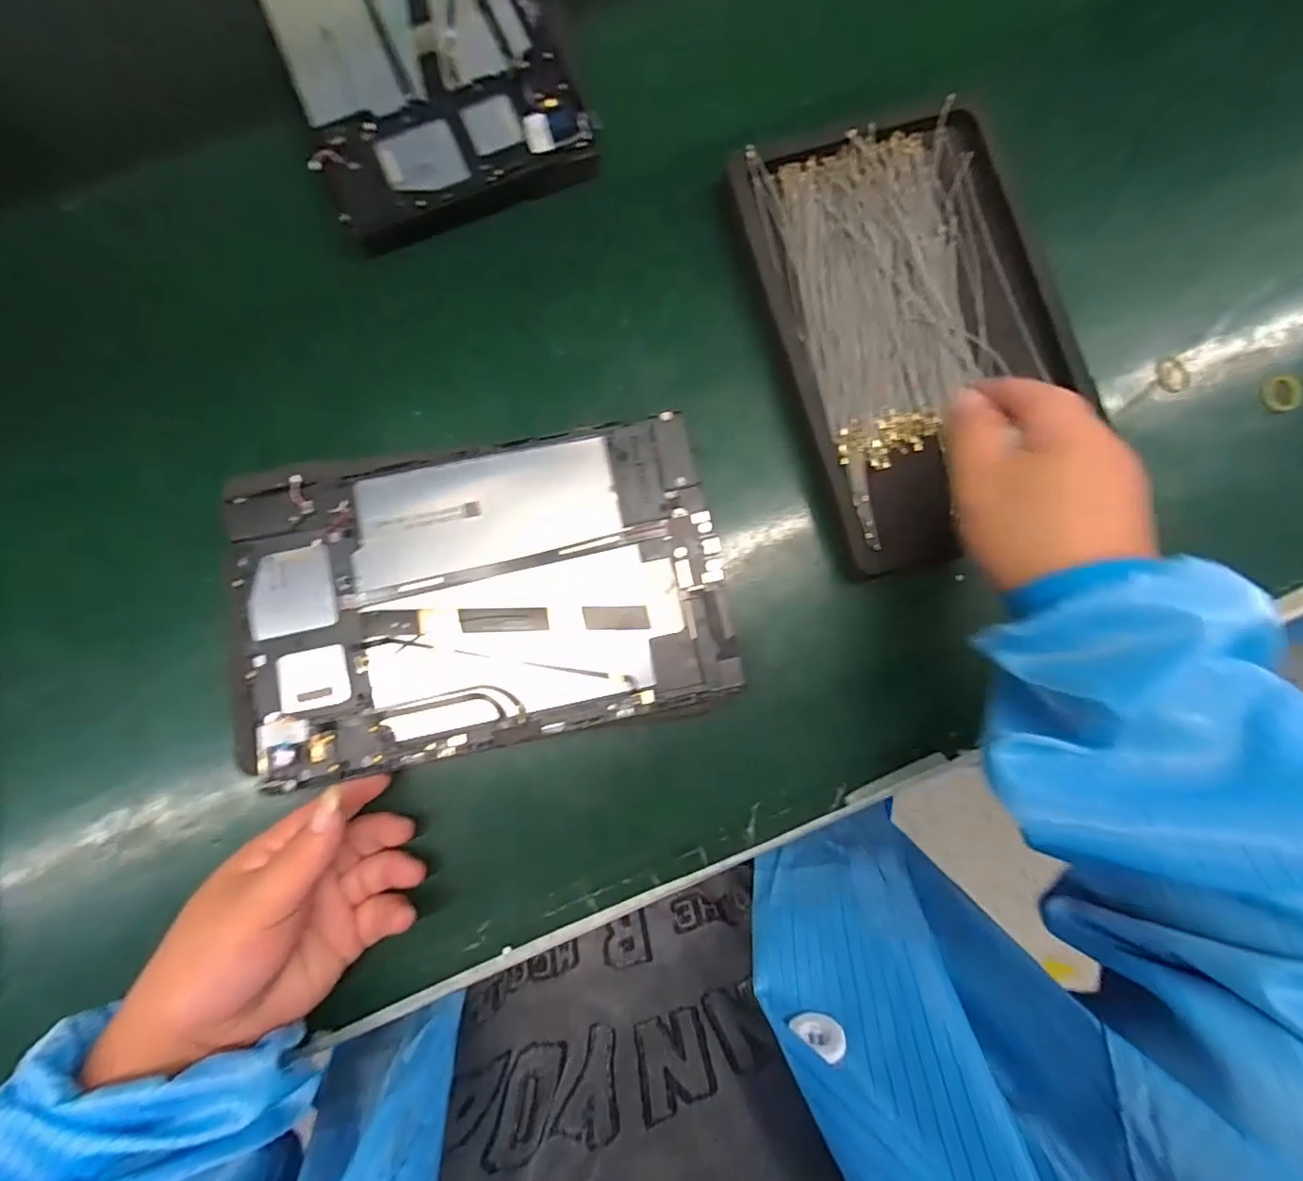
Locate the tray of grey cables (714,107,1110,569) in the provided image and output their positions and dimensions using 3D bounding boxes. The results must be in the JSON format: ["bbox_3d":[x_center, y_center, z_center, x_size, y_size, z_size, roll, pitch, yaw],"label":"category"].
[{"bbox_3d":[0.149,-0.143,0.313,0.155,0.018,0.242,-15,85,-4],"label":"tray of grey cables"}]

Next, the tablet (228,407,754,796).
[{"bbox_3d":[-0.087,0.000,0.285,0.242,0.007,0.152,-12,85,-4],"label":"tablet"}]

